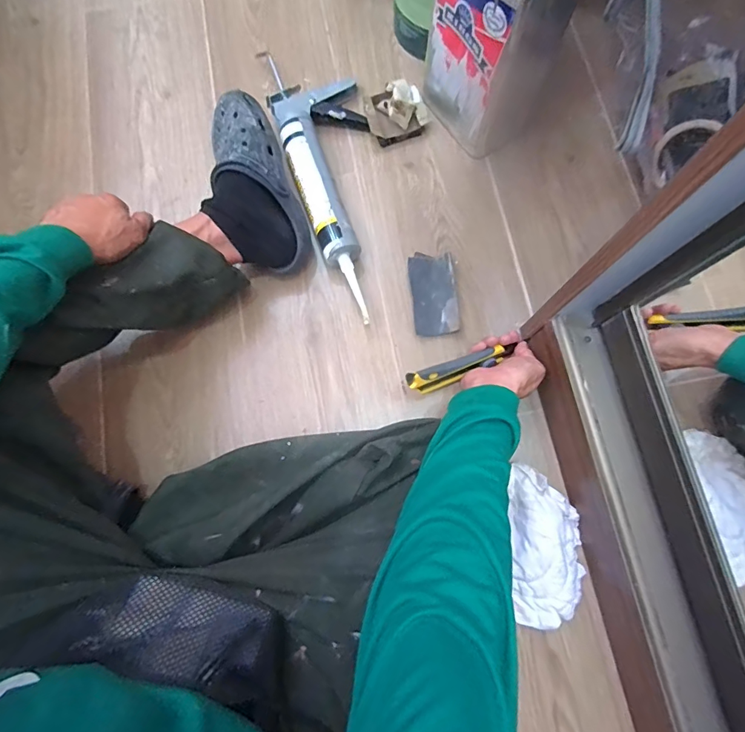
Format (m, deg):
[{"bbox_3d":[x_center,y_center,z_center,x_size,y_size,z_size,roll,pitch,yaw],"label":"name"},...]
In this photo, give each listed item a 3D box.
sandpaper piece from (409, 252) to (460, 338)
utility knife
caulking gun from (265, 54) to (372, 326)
[{"bbox_3d":[0.087,-0.101,0.613,0.062,0.014,0.120,-5,77,0],"label":"sandpaper piece"},{"bbox_3d":[0.107,0.002,0.527,0.153,0.023,0.023,-18,77,-23],"label":"utility knife"},{"bbox_3d":[-0.055,-0.292,0.636,0.132,0.057,0.472,-16,77,-2],"label":"caulking gun"}]

